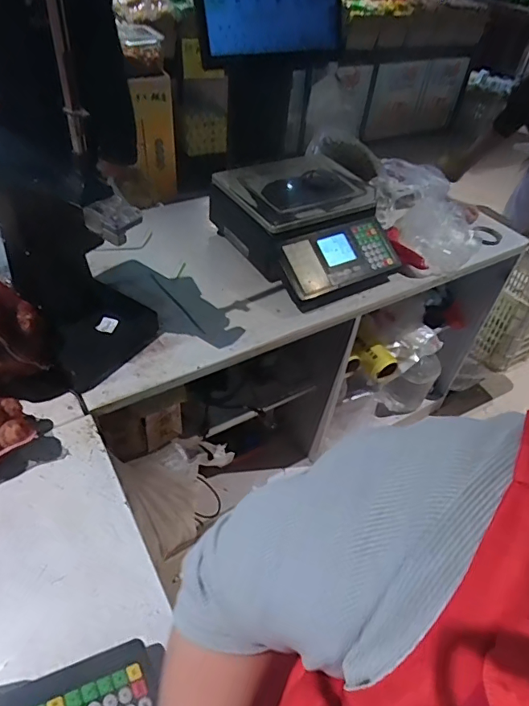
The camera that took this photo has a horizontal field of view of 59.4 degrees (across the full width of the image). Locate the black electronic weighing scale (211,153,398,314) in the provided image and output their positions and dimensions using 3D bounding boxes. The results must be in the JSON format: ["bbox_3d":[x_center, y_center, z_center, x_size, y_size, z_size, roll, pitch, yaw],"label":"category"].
[{"bbox_3d":[0.101,-0.324,1.178,0.340,0.175,0.401,-22,52,-26],"label":"black electronic weighing scale"}]

